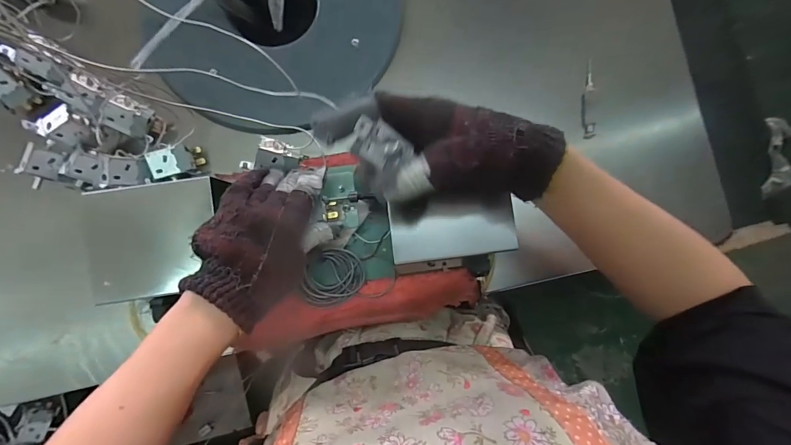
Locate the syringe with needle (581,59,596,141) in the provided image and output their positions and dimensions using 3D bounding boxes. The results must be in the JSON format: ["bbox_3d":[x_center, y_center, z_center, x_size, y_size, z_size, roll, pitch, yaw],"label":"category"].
[{"bbox_3d":[0.246,-0.157,0.480,0.014,0.011,0.098,-1,86,-1],"label":"syringe with needle"}]

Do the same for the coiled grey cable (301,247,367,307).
[{"bbox_3d":[-0.074,0.065,0.447,0.073,0.011,0.064,-24,87,-3],"label":"coiled grey cable"}]

